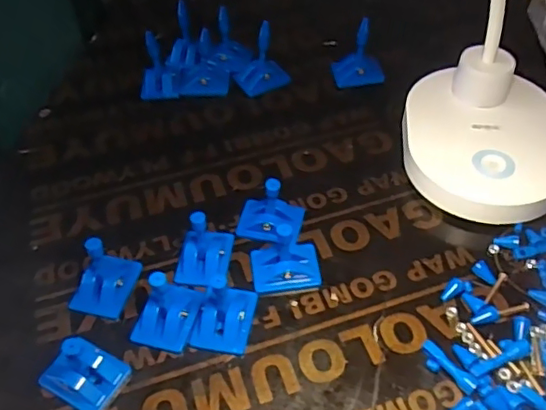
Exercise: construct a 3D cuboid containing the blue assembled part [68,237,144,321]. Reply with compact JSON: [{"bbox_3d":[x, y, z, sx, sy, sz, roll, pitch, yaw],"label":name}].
[{"bbox_3d":[-0.110,0.042,0.361,0.032,0.044,0.043,13,50,14],"label":"blue assembled part"}]

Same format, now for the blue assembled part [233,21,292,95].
[{"bbox_3d":[-0.012,-0.133,0.507,0.046,0.055,0.031,-29,53,-21],"label":"blue assembled part"}]

